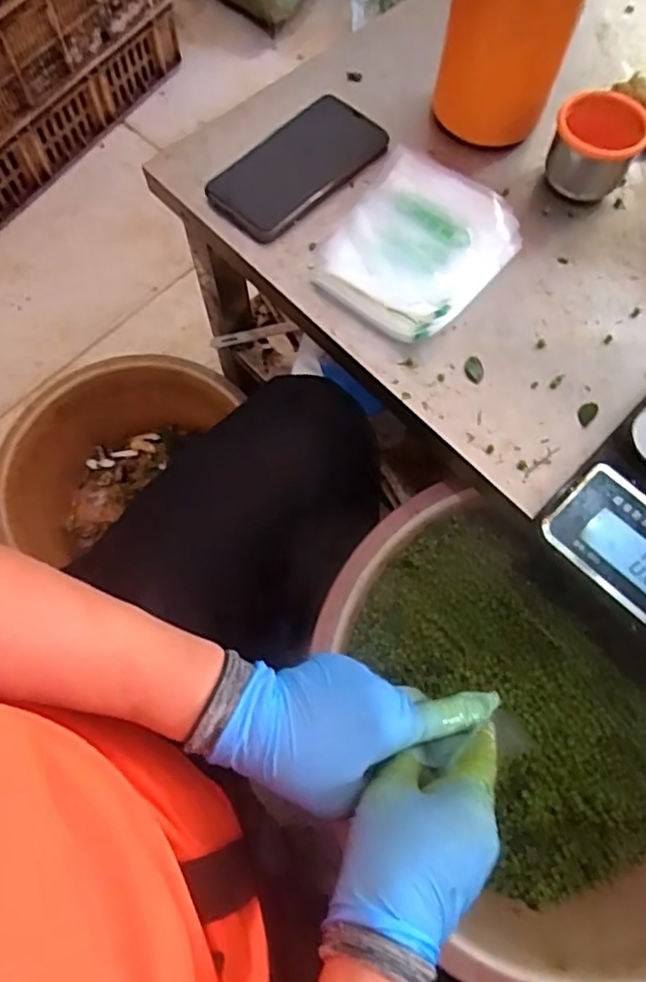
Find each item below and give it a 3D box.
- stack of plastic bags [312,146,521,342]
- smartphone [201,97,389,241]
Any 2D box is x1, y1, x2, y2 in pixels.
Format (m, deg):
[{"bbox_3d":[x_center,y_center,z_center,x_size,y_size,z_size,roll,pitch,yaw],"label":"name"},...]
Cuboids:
[{"bbox_3d":[0.077,-0.192,0.488,0.119,0.034,0.164,30,70,10],"label":"stack of plastic bags"},{"bbox_3d":[-0.019,-0.271,0.526,0.076,0.005,0.152,43,73,14],"label":"smartphone"}]

